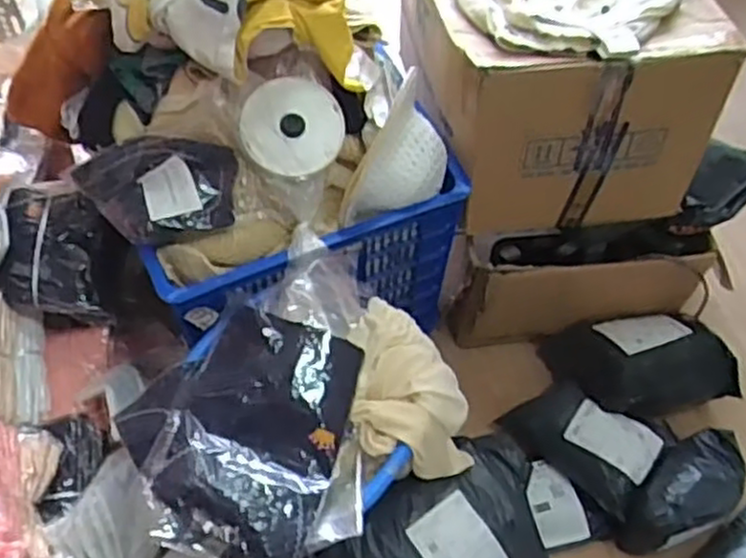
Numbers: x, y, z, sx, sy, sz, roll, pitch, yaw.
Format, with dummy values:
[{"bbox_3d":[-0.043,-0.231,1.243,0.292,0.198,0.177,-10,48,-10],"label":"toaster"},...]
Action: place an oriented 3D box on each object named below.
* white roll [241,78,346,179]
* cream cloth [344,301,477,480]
[{"bbox_3d":[-0.112,-0.223,1.092,0.149,0.040,0.139,3,83,-23],"label":"white roll"},{"bbox_3d":[0.039,0.168,1.070,0.169,0.102,0.268,-20,78,-19],"label":"cream cloth"}]

